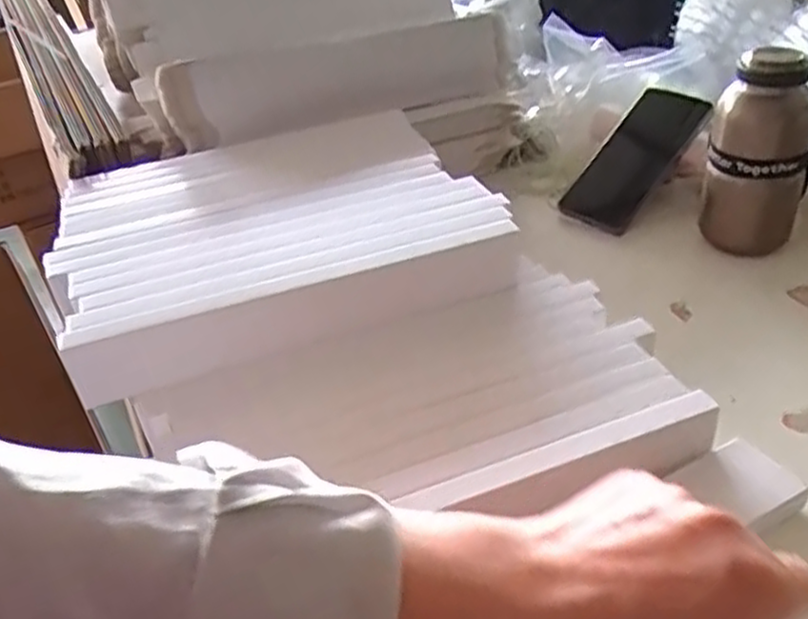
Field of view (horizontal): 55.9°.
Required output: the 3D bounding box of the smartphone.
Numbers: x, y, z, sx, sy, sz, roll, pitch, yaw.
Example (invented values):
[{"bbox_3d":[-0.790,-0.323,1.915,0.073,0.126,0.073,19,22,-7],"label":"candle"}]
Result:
[{"bbox_3d":[0.221,-0.146,0.733,0.072,0.011,0.152,36,88,30],"label":"smartphone"}]

